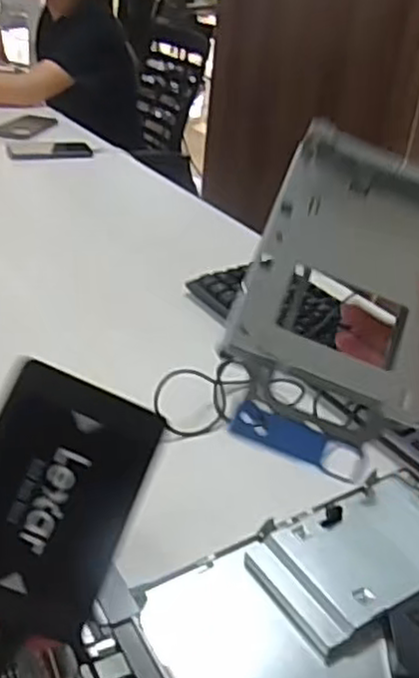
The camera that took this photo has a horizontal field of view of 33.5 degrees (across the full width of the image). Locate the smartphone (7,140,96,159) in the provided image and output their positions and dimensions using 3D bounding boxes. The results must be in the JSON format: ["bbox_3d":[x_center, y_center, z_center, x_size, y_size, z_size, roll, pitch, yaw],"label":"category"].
[{"bbox_3d":[-0.311,-0.370,1.357,0.158,0.008,0.093,-4,32,-15],"label":"smartphone"}]

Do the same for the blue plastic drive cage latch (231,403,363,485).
[{"bbox_3d":[0.051,0.059,0.396,0.078,0.020,0.004,22,-12,1],"label":"blue plastic drive cage latch"}]

